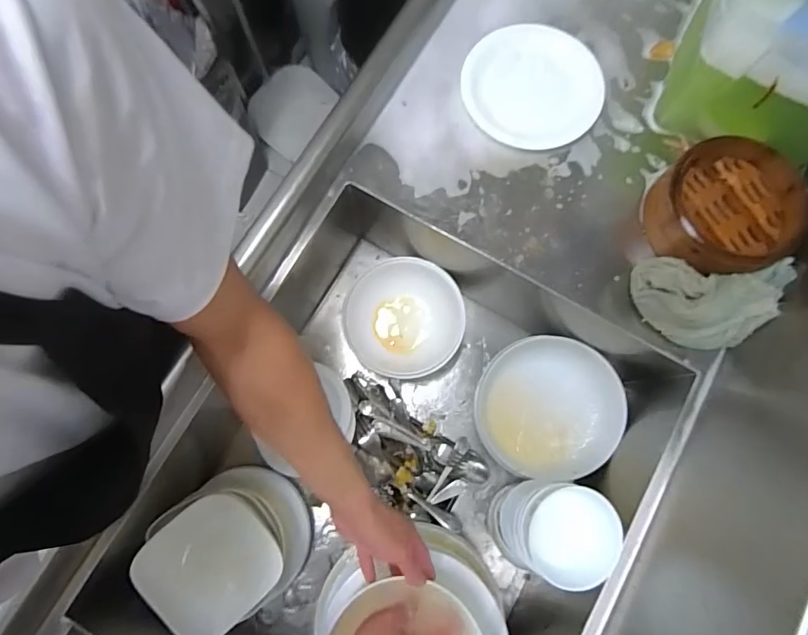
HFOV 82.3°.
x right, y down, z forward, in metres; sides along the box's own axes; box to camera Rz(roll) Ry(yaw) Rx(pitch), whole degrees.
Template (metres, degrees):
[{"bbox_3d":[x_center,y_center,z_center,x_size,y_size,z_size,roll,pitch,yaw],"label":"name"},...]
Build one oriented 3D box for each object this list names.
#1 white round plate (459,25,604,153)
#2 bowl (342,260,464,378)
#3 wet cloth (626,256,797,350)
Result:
[{"bbox_3d":[0.177,-0.317,0.632,0.184,0.019,0.180,0,80,-1],"label":"white round plate"},{"bbox_3d":[-0.003,0.004,0.740,0.184,0.093,0.173,0,79,0],"label":"bowl"},{"bbox_3d":[0.347,-0.017,0.532,0.167,0.063,0.096,5,80,0],"label":"wet cloth"}]

